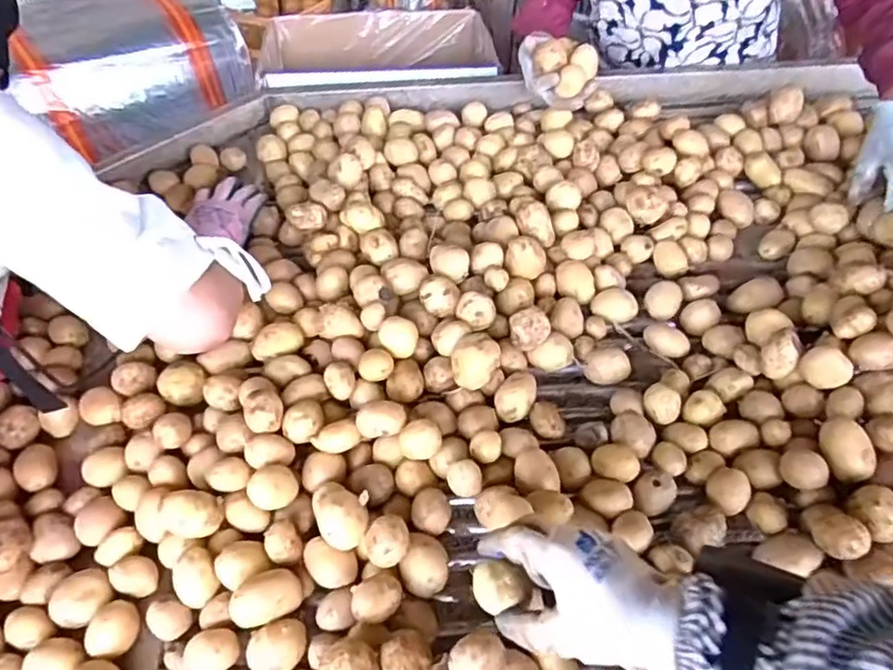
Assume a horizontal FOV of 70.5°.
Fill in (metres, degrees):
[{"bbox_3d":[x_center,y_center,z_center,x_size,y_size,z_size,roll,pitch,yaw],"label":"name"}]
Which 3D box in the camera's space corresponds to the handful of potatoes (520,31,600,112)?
[{"bbox_3d":[0.157,-0.360,0.873,0.082,0.062,0.085,-14,52,-13],"label":"handful of potatoes"}]

